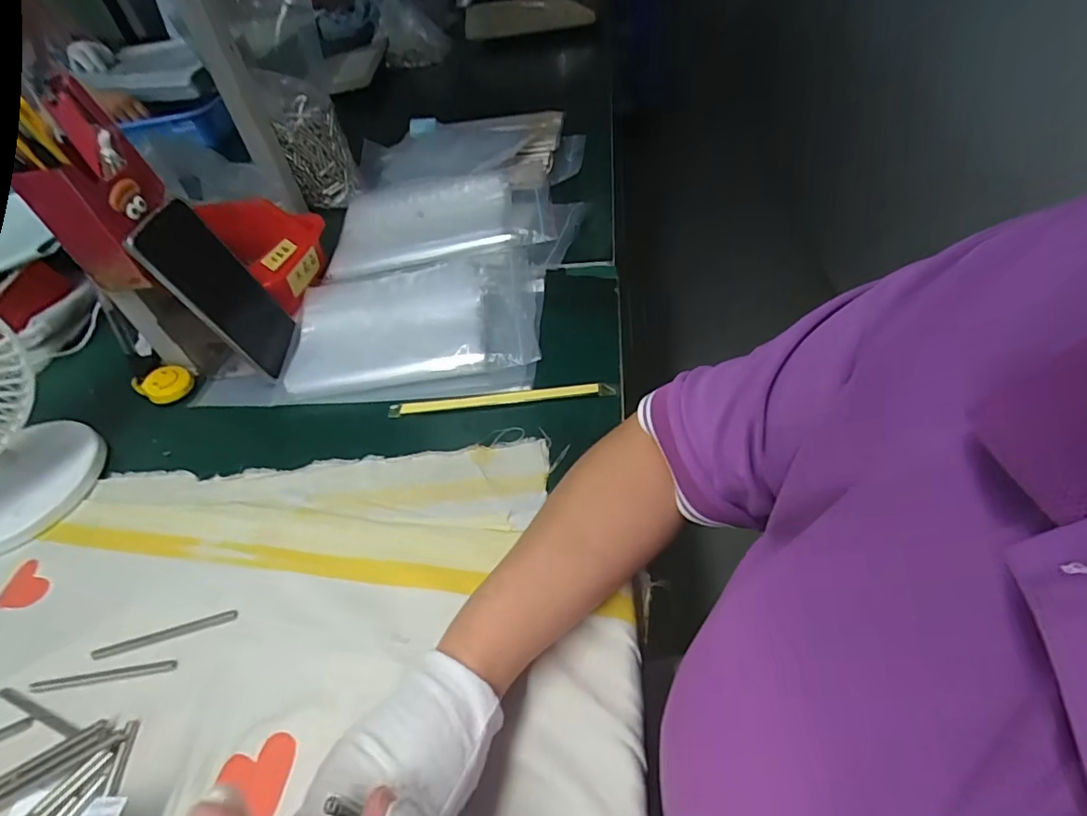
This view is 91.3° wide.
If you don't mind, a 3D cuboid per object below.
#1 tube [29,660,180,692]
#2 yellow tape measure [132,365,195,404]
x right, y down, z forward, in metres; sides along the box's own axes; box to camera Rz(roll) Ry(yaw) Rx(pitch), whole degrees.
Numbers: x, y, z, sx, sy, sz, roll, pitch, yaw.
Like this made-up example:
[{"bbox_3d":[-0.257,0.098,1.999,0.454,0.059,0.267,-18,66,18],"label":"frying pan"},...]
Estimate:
[{"bbox_3d":[-0.283,0.171,0.340,0.093,0.004,0.006,-8,46,-2],"label":"tube"},{"bbox_3d":[-0.372,-0.025,0.523,0.041,0.016,0.044,46,58,3],"label":"yellow tape measure"}]

